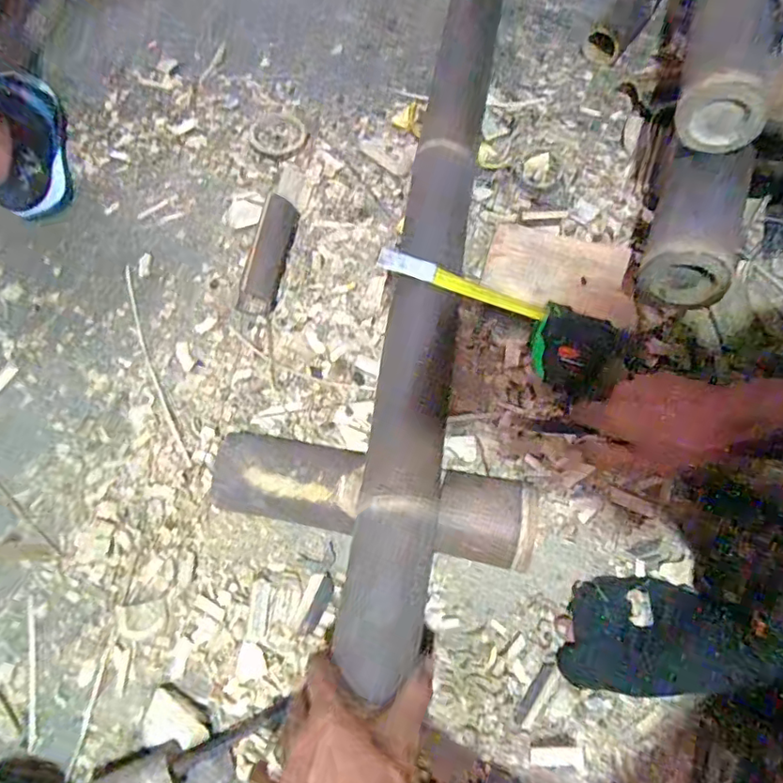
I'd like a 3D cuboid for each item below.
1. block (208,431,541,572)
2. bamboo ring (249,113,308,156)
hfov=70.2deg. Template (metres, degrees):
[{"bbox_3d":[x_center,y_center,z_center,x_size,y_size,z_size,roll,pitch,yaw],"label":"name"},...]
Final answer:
[{"bbox_3d":[-0.011,0.099,0.542,0.315,0.063,0.085,10,70,5],"label":"block"},{"bbox_3d":[-0.150,-0.342,0.738,0.075,0.004,0.075,0,69,1],"label":"bamboo ring"}]

